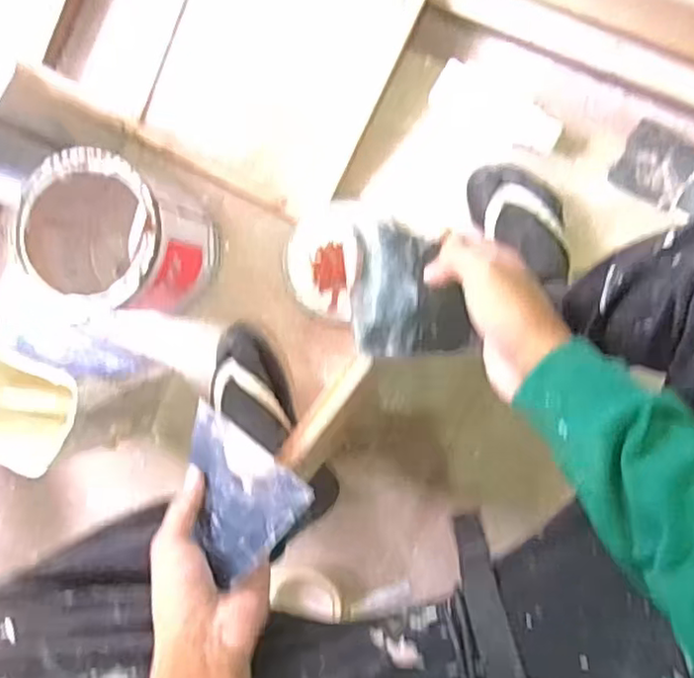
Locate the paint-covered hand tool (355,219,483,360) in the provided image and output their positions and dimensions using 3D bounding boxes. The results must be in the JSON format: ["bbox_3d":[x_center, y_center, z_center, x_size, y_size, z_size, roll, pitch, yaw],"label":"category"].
[{"bbox_3d":[0.033,-0.034,0.472,0.063,0.009,0.104,-1,117,16],"label":"paint-covered hand tool"}]

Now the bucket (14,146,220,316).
[{"bbox_3d":[-0.270,-0.115,0.768,0.178,0.183,0.174,21,96,6],"label":"bucket"}]

